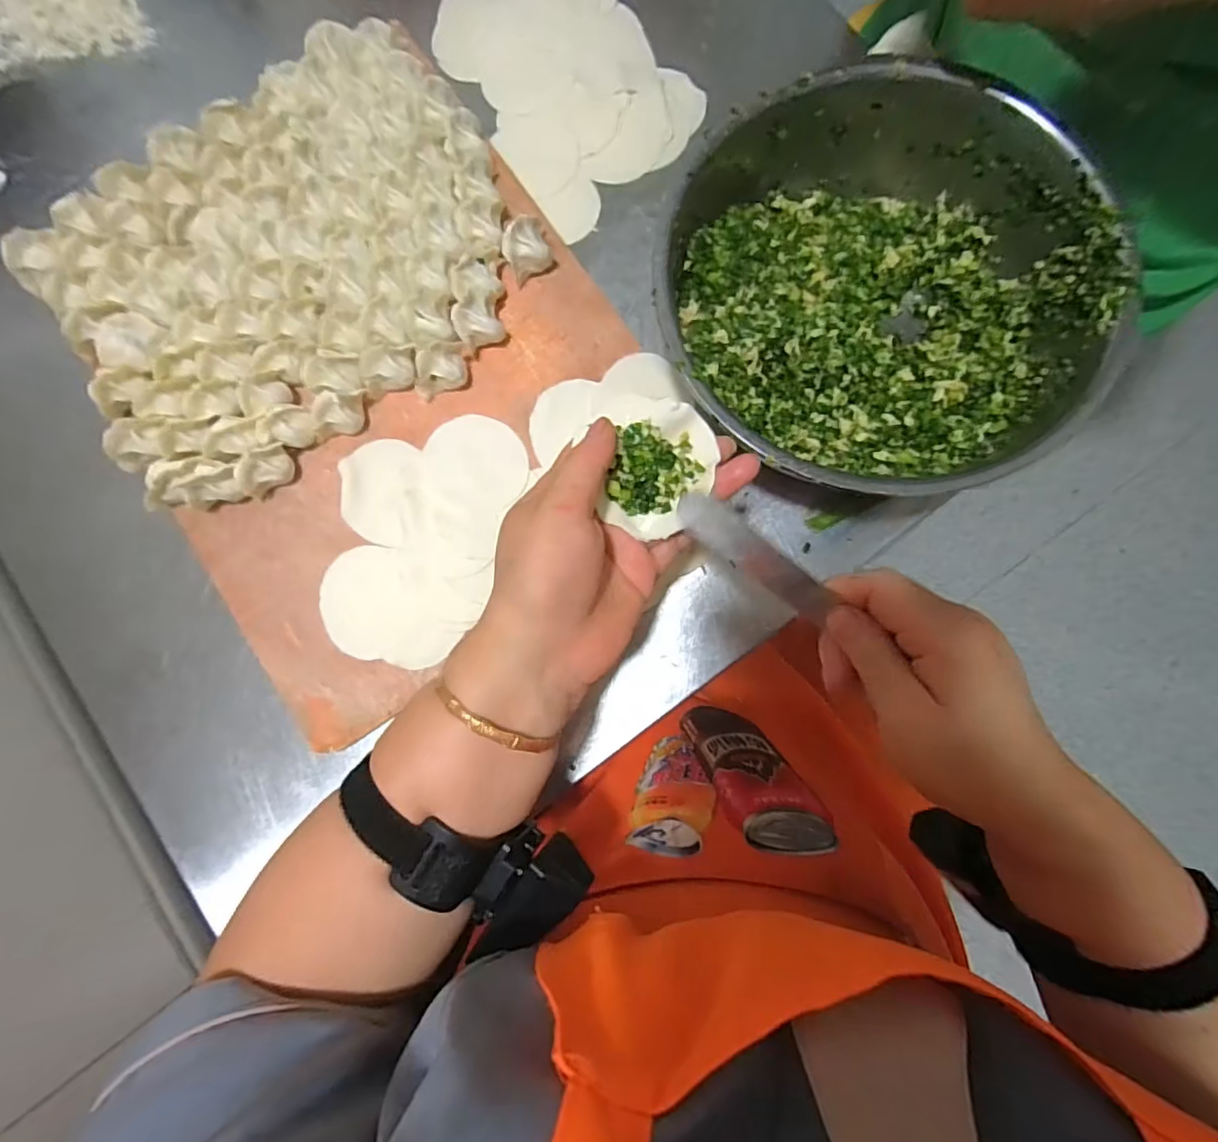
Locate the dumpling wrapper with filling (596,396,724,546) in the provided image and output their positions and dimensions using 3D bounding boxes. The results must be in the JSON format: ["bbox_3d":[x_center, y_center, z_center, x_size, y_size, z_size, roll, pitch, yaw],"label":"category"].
[{"bbox_3d":[0.024,-0.052,0.299,0.056,0.013,0.066,13,87,0],"label":"dumpling wrapper with filling"}]

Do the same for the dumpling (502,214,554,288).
[{"bbox_3d":[-0.061,-0.241,0.432,0.034,0.034,0.036,0,82,2],"label":"dumpling"}]

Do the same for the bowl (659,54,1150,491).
[{"bbox_3d":[0.178,-0.181,0.390,0.253,0.095,0.264,0,82,2],"label":"bowl"}]

